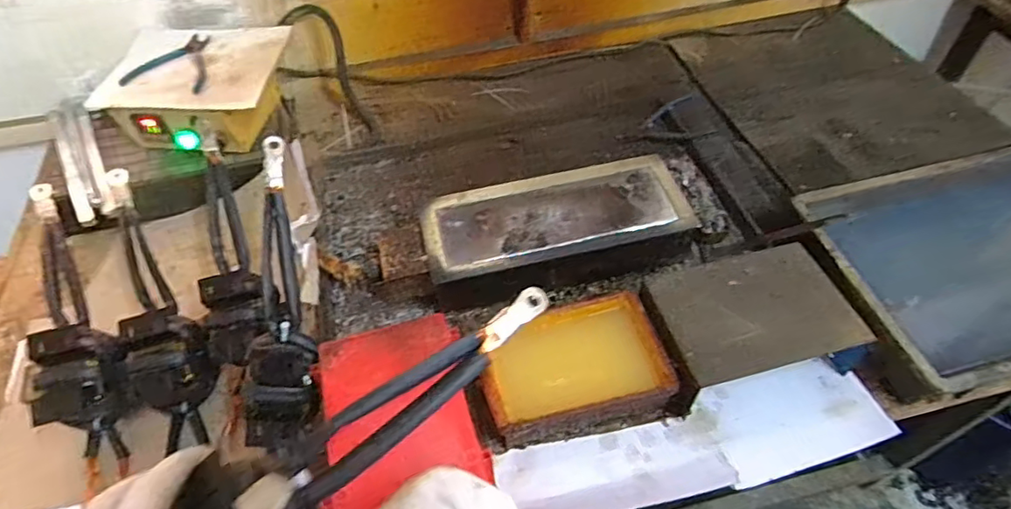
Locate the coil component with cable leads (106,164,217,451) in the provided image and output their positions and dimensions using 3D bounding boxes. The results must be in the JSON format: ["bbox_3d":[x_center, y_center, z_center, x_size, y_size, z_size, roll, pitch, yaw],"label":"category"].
[{"bbox_3d":[-0.433,0.050,0.699,0.087,0.082,0.382,-22,73,-15],"label":"coil component with cable leads"}]

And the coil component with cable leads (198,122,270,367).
[{"bbox_3d":[-0.350,-0.020,0.715,0.081,0.073,0.327,-17,66,-11],"label":"coil component with cable leads"}]

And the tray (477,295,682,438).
[{"bbox_3d":[0.075,0.131,0.651,0.201,0.059,0.137,-11,52,-7],"label":"tray"}]

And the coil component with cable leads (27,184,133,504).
[{"bbox_3d":[-0.514,0.078,0.683,0.087,0.084,0.401,-22,72,-15],"label":"coil component with cable leads"}]

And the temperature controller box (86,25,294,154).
[{"bbox_3d":[-0.476,-0.260,0.899,0.250,0.095,0.198,3,52,5],"label":"temperature controller box"}]

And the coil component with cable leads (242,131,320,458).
[{"bbox_3d":[-0.250,0.032,0.620,0.075,0.057,0.335,-7,77,-3],"label":"coil component with cable leads"}]

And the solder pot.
[{"bbox_3d":[0.067,-0.033,0.756,0.341,0.061,0.159,-12,52,-7],"label":"solder pot"}]

